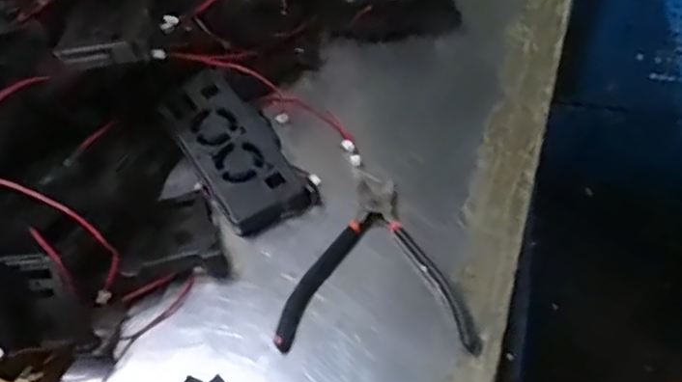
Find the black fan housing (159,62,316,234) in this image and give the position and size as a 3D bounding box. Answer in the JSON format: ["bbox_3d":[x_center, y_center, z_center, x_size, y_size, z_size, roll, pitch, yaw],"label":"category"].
[{"bbox_3d":[-0.083,-0.033,0.508,0.067,0.026,0.142,-30,56,-16],"label":"black fan housing"}]

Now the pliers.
[{"bbox_3d":[0.025,0.043,0.458,0.127,0.014,0.138,0,53,5],"label":"pliers"}]

